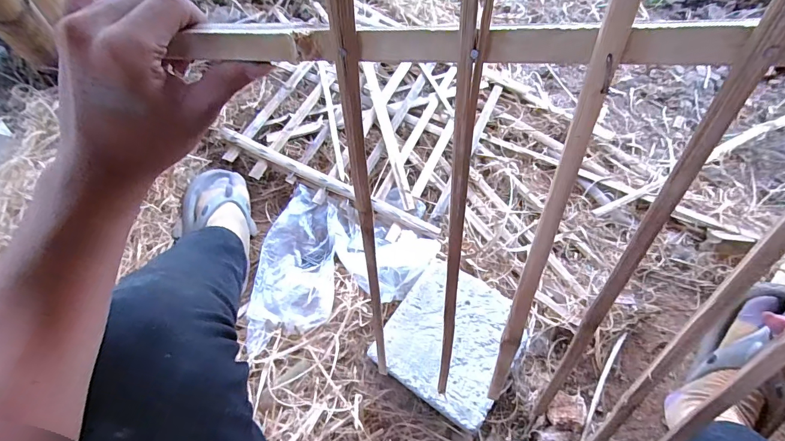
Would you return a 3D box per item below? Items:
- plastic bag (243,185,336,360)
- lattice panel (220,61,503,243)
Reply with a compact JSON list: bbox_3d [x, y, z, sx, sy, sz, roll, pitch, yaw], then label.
[{"bbox_3d":[-0.181,0.088,0.726,0.141,0.050,0.312,2,61,-1],"label":"plastic bag"},{"bbox_3d":[-0.054,-0.231,0.846,0.488,0.042,0.446,24,63,11],"label":"lattice panel"}]

